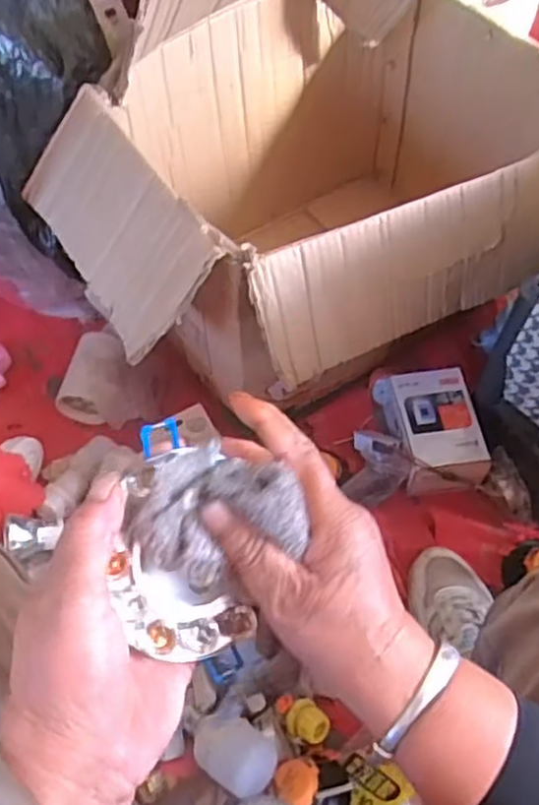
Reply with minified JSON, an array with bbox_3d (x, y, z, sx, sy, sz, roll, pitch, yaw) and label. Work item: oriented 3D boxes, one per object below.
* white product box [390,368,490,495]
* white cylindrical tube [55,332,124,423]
[{"bbox_3d":[0.213,0.031,0.913,0.095,0.048,0.161,-4,58,-3],"label":"white product box"},{"bbox_3d":[-0.235,-0.032,0.964,0.089,0.061,0.123,17,94,7],"label":"white cylindrical tube"}]

